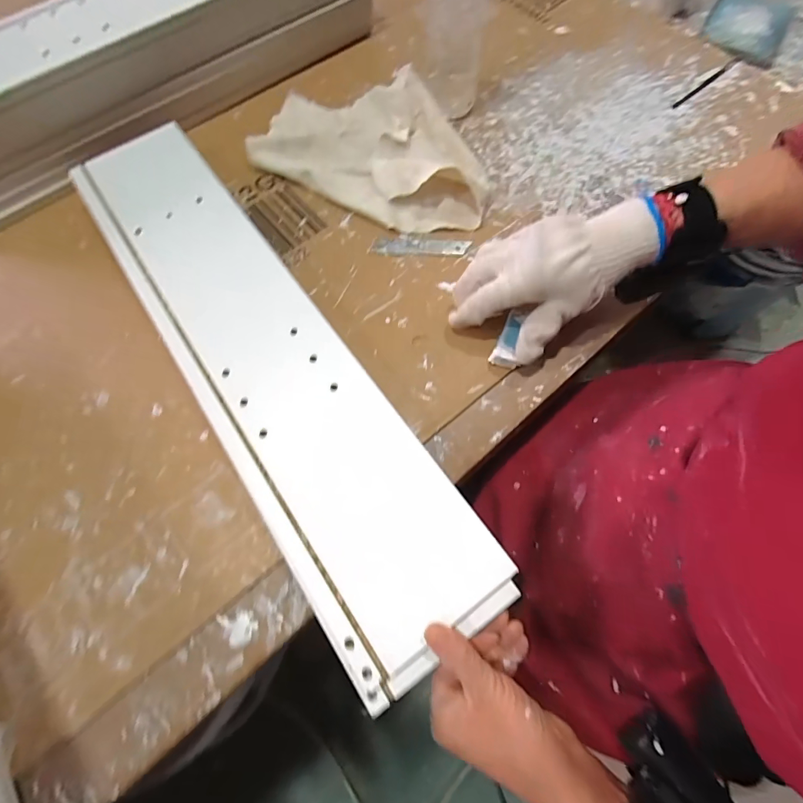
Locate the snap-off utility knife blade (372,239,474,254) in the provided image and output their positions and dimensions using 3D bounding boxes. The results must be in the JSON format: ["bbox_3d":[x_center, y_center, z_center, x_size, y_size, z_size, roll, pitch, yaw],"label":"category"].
[{"bbox_3d":[0.020,-0.159,0.421,0.098,0.004,0.019,1,69,2],"label":"snap-off utility knife blade"}]

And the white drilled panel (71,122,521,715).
[{"bbox_3d":[-0.125,-0.050,0.347,0.119,0.012,0.544,-34,72,-11],"label":"white drilled panel"}]

